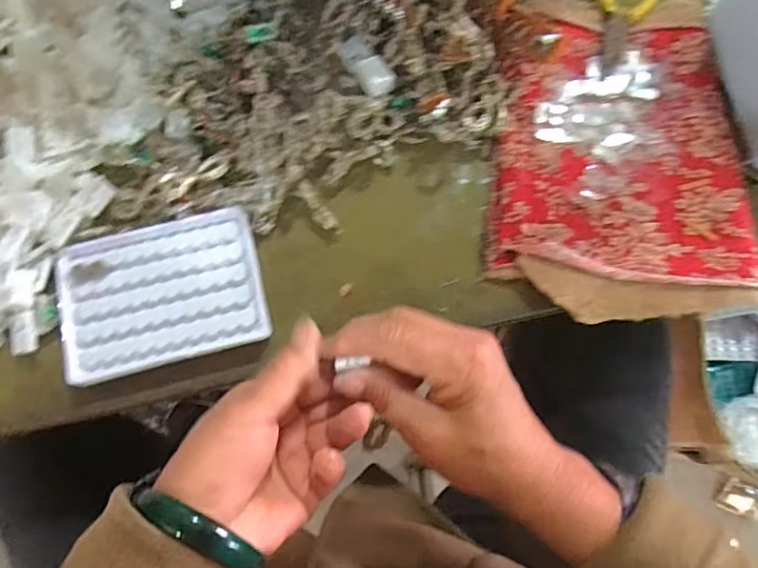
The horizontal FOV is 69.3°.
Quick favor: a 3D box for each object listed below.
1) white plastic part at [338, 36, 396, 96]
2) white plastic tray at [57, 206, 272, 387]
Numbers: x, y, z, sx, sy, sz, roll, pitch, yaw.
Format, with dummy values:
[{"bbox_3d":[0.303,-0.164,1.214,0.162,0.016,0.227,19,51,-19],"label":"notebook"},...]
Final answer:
[{"bbox_3d":[-0.010,-0.154,0.388,0.022,0.014,0.056,-29,59,-6],"label":"white plastic part"},{"bbox_3d":[-0.145,0.005,0.368,0.130,0.009,0.095,-14,77,-2],"label":"white plastic tray"}]

